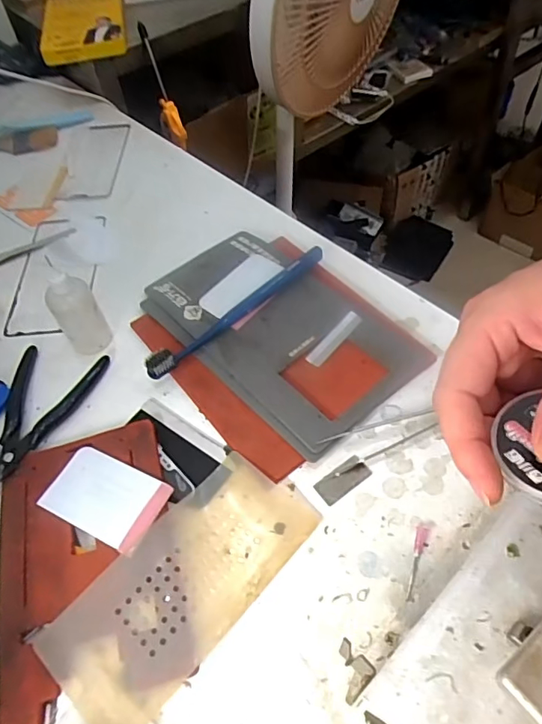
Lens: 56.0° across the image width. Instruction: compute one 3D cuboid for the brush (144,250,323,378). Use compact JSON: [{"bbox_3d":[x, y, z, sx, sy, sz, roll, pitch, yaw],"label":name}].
[{"bbox_3d":[-0.025,-0.043,0.432,0.187,0.023,0.017,-38,60,-22],"label":"brush"}]

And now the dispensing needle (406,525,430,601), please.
[{"bbox_3d":[0.091,0.122,0.315,0.008,0.004,0.048,14,56,14],"label":"dispensing needle"}]

